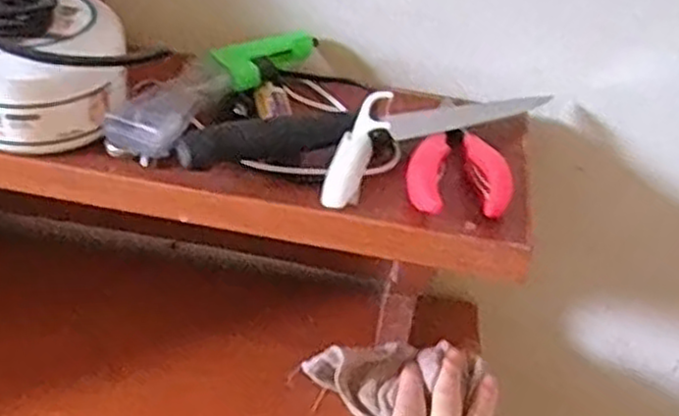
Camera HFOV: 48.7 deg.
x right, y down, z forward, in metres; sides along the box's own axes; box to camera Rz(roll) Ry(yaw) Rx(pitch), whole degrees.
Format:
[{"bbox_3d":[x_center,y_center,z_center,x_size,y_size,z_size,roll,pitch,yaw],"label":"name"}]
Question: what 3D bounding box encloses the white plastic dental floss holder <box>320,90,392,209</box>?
[{"bbox_3d":[0.010,-0.031,0.410,0.018,0.015,0.076,18,65,14],"label":"white plastic dental floss holder"}]

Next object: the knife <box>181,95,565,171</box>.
[{"bbox_3d":[0.021,-0.047,0.423,0.226,0.025,0.022,-12,42,-22],"label":"knife"}]

